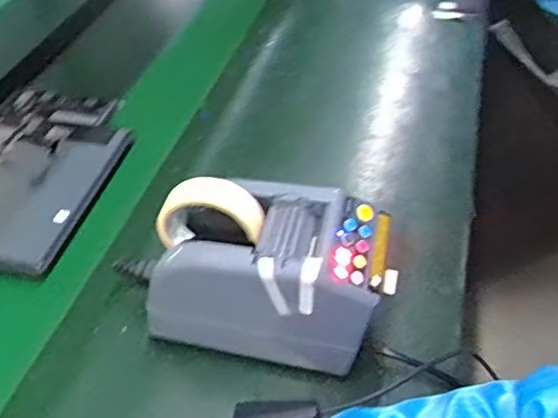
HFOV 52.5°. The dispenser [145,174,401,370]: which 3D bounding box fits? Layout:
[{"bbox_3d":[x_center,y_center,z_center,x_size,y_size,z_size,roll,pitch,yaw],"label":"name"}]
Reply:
[{"bbox_3d":[-0.017,0.052,0.518,0.233,0.157,0.108,7,48,10],"label":"dispenser"}]

